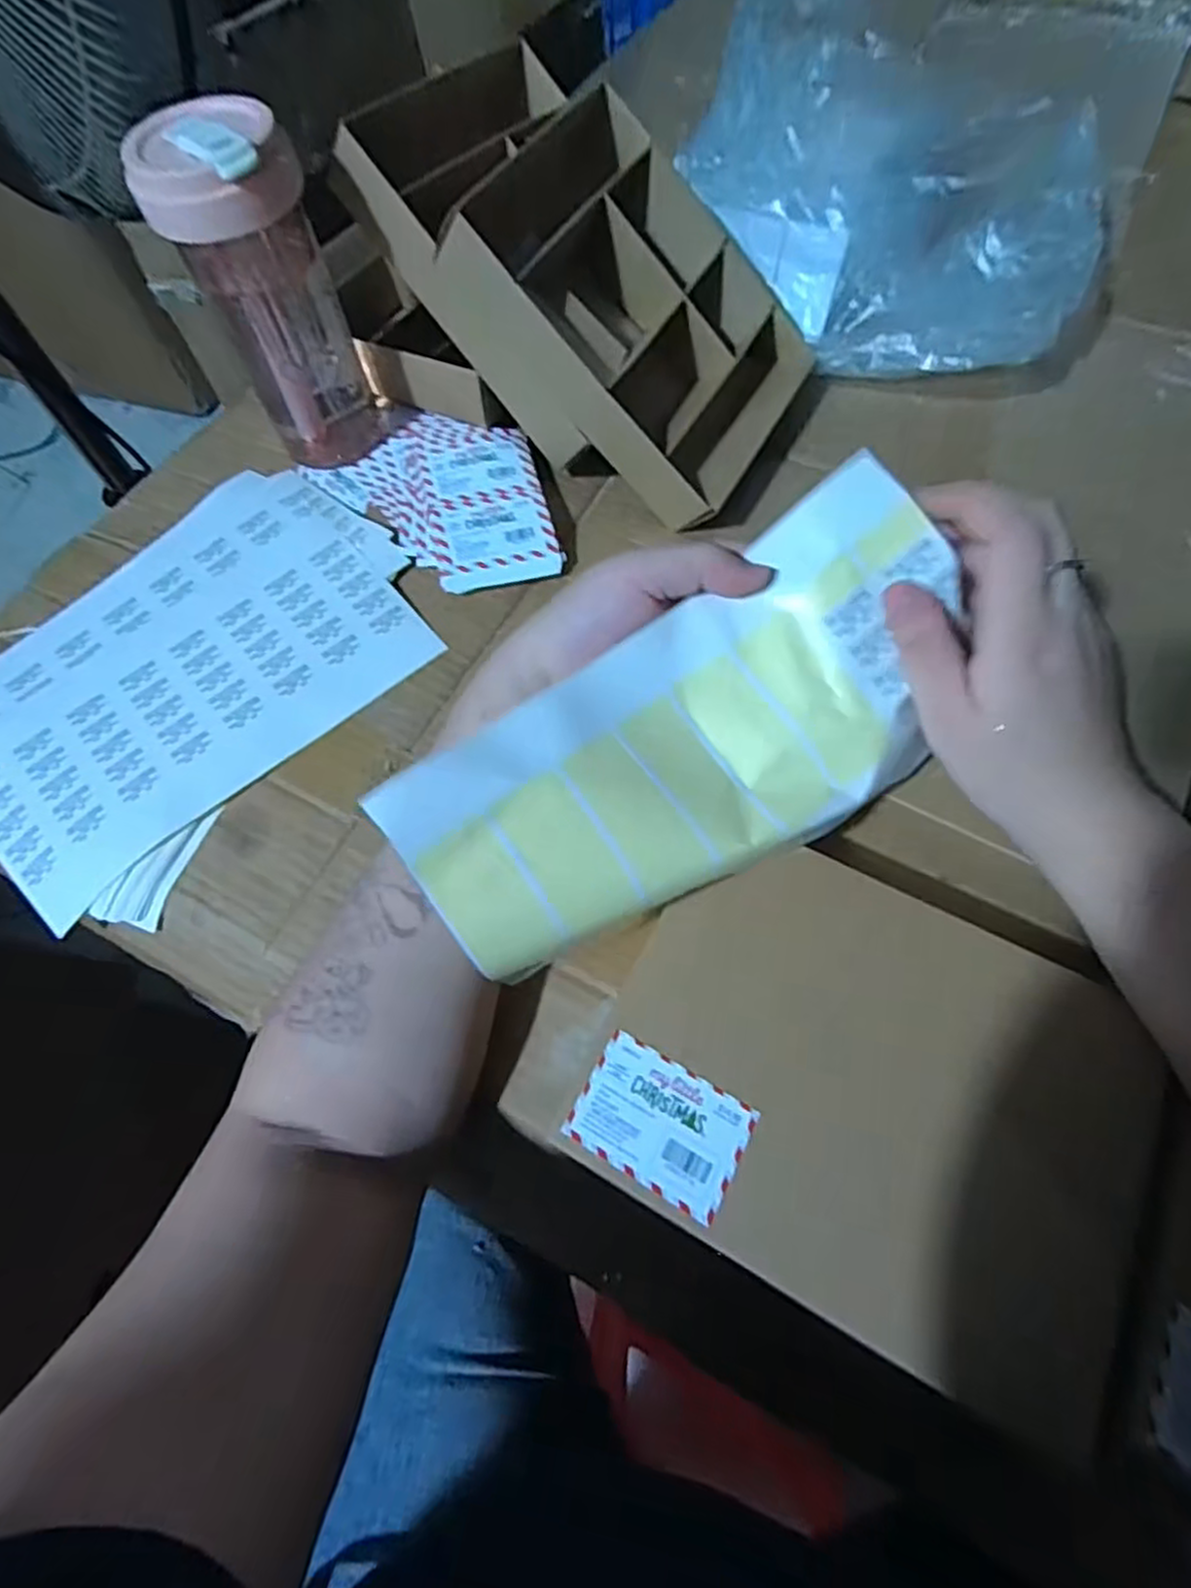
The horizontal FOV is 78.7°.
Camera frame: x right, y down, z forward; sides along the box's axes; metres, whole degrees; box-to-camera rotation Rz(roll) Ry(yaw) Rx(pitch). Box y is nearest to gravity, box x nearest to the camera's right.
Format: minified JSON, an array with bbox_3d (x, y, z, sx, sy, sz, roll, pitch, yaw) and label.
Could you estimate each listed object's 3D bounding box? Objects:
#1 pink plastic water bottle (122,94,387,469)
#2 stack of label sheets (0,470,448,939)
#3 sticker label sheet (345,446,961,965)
[{"bbox_3d":[-0.191,-0.290,0.437,0.084,0.172,0.071,-23,65,-8],"label":"pink plastic water bottle"},{"bbox_3d":[-0.247,-0.077,0.432,0.211,0.014,0.280,37,71,19],"label":"stack of label sheets"},{"bbox_3d":[0.052,-0.020,0.291,0.260,0.038,0.127,-35,93,-20],"label":"sticker label sheet"}]

